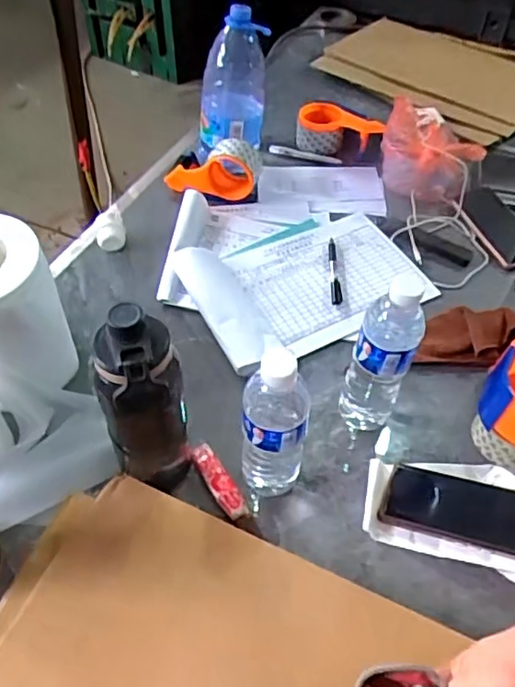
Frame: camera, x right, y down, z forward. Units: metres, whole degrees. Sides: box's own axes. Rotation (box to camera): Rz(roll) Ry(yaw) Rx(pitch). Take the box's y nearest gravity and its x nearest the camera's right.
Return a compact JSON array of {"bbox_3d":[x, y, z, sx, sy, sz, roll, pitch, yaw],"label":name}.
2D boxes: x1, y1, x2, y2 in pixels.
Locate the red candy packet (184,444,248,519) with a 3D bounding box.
[{"bbox_3d":[-0.046,0.152,0.686,0.025,0.011,0.101,-30,59,-22],"label":"red candy packet"}]

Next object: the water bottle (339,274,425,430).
[{"bbox_3d":[0.136,0.019,0.666,0.066,0.223,0.053,17,54,11],"label":"water bottle"}]

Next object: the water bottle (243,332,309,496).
[{"bbox_3d":[0.016,0.090,0.616,0.061,0.224,0.063,4,53,1],"label":"water bottle"}]

